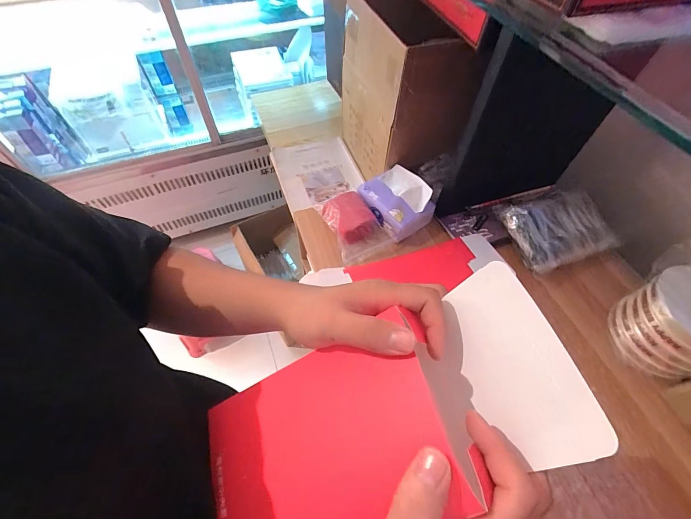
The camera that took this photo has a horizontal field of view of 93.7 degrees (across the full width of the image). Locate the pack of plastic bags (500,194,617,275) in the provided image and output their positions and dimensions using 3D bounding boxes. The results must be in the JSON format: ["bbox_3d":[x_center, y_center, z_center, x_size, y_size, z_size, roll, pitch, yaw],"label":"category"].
[{"bbox_3d":[0.426,-0.065,0.643,0.192,0.044,0.138,-16,59,-12],"label":"pack of plastic bags"}]

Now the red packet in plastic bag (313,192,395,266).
[{"bbox_3d":[0.019,-0.076,0.677,0.109,0.057,0.149,-21,60,-14],"label":"red packet in plastic bag"}]

